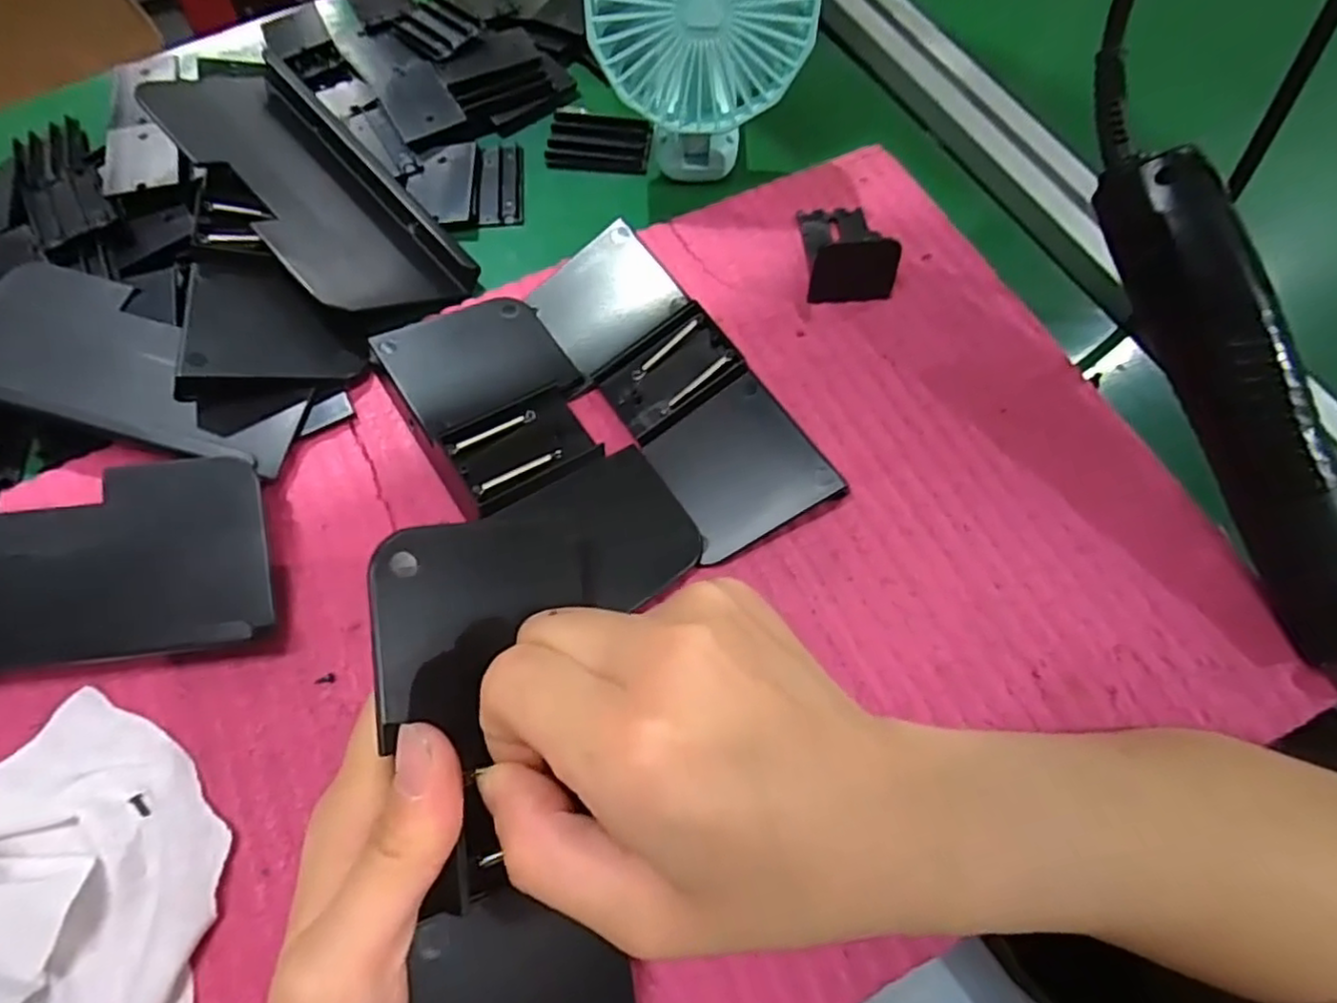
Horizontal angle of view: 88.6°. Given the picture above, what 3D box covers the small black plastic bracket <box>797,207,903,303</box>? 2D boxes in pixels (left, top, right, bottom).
[{"bbox_3d":[0.084,-0.123,0.321,0.036,0.028,0.058,-2,68,-1],"label":"small black plastic bracket"}]

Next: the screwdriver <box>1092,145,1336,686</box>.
[{"bbox_3d":[0.215,-0.029,0.251,0.028,0.032,0.205,-23,89,-9],"label":"screwdriver"}]

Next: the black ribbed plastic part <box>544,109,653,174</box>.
[{"bbox_3d":[-0.038,-0.202,0.379,0.055,0.004,0.047,3,68,1],"label":"black ribbed plastic part"}]

